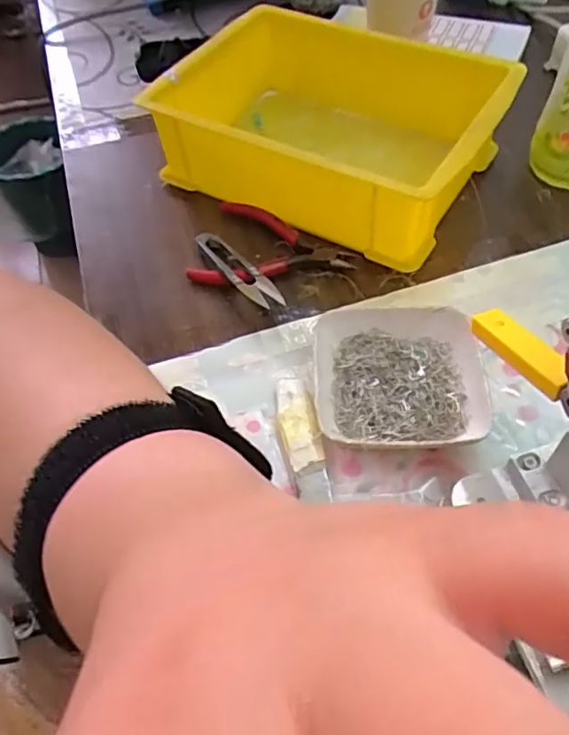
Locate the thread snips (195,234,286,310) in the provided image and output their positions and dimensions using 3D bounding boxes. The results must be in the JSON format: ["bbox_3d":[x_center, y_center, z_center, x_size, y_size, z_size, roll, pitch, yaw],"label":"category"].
[{"bbox_3d":[-0.035,-0.069,0.418,0.020,0.020,0.100,-30,58,-17],"label":"thread snips"}]

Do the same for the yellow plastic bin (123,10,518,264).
[{"bbox_3d":[0.038,-0.193,0.471,0.244,0.079,0.190,26,60,20],"label":"yellow plastic bin"}]

